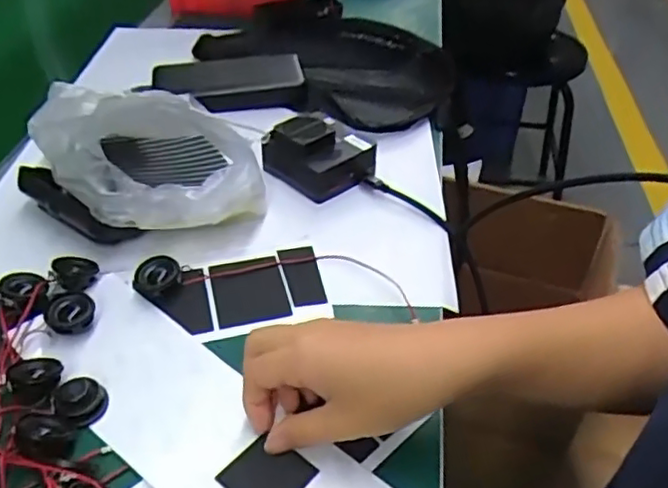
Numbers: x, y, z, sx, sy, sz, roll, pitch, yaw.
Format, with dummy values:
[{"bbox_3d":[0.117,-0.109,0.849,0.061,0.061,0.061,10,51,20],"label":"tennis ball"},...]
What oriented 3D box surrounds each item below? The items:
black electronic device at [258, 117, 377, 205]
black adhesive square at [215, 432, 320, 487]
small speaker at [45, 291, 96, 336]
[{"bbox_3d":[-0.010,-0.080,0.546,0.081,0.045,0.070,-28,48,-30],"label":"black electronic device"},{"bbox_3d":[-0.035,0.122,0.336,0.040,0.004,0.039,28,47,29],"label":"black adhesive square"},{"bbox_3d":[-0.170,0.046,0.410,0.030,0.017,0.028,0,40,0],"label":"small speaker"}]

